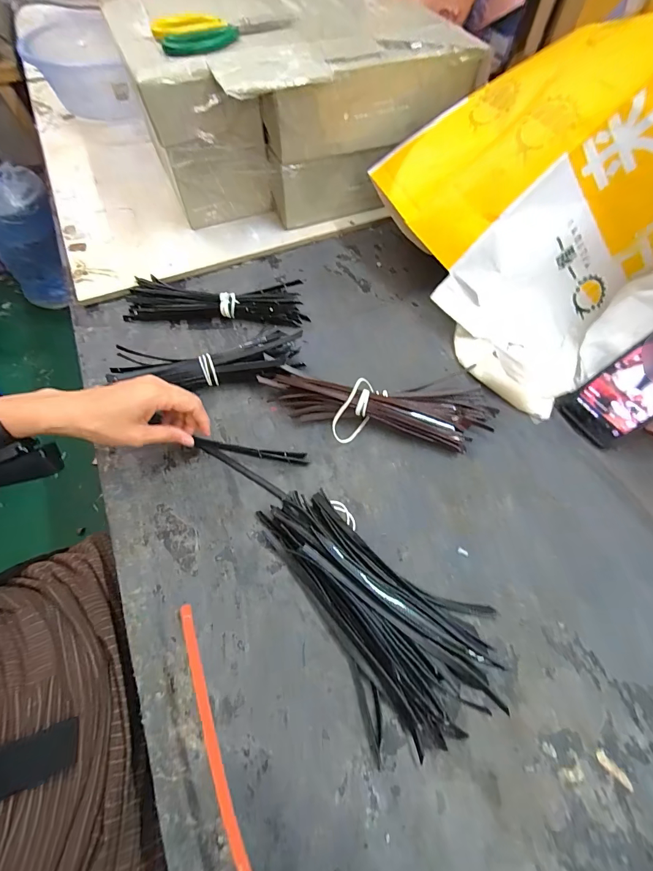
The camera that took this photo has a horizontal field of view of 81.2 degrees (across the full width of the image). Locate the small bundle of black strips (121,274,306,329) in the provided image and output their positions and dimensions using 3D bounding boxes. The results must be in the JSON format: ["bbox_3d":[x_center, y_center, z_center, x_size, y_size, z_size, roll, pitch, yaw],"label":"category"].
[{"bbox_3d":[-0.158,-0.191,0.545,0.247,0.033,0.056,3,60,2],"label":"small bundle of black strips"}]

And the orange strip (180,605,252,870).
[{"bbox_3d":[-0.079,0.215,0.268,0.012,0.009,0.183,-21,62,-12],"label":"orange strip"}]

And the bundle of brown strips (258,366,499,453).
[{"bbox_3d":[0.063,-0.042,0.462,0.281,0.040,0.097,9,60,5],"label":"bundle of brown strips"}]

